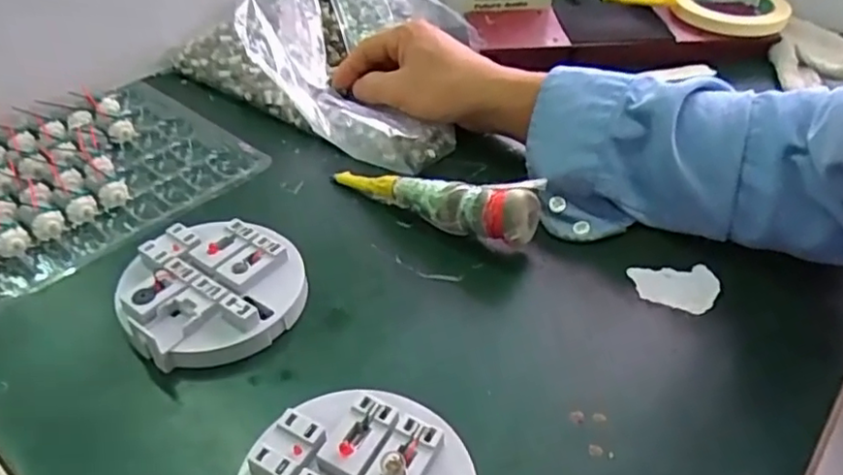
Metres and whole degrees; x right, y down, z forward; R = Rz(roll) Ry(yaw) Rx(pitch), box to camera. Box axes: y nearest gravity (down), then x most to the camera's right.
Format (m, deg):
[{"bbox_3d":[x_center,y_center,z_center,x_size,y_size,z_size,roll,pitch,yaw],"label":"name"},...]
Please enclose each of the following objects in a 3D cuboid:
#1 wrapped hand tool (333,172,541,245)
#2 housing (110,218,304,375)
[{"bbox_3d":[0.005,-0.026,0.423,0.147,0.027,0.028,15,42,31],"label":"wrapped hand tool"},{"bbox_3d":[-0.120,0.028,0.366,0.097,0.021,0.093,1,42,-1],"label":"housing"}]

